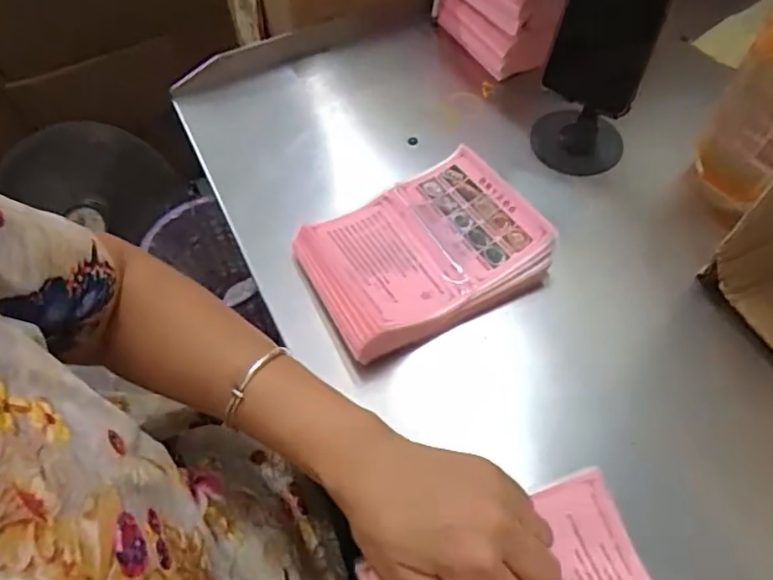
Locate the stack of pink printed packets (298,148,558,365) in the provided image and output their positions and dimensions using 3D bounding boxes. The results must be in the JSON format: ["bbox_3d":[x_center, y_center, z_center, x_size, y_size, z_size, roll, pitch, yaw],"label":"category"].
[{"bbox_3d":[0.027,-0.033,0.468,0.181,0.038,0.137,-25,61,-12],"label":"stack of pink printed packets"}]

